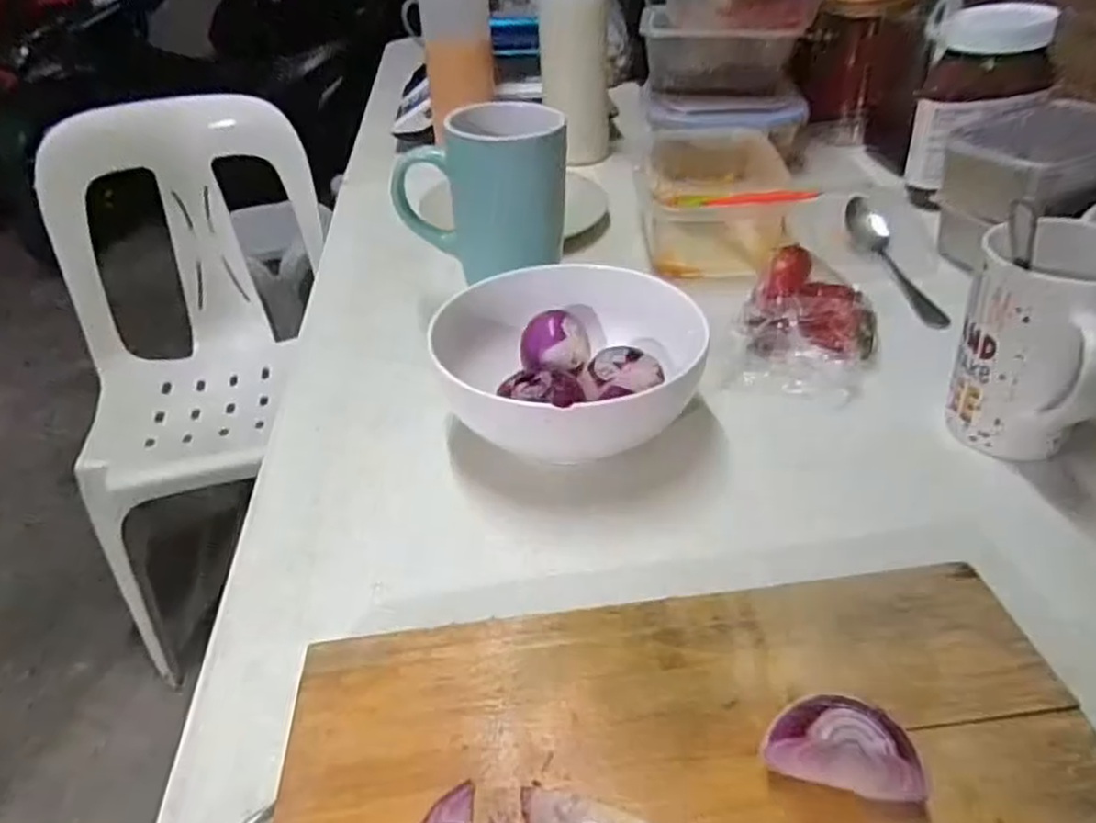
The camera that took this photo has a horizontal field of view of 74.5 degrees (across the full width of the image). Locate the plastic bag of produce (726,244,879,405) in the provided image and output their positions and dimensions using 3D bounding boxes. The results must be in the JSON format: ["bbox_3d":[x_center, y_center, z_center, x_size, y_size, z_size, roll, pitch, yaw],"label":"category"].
[{"bbox_3d":[0.200,-0.075,0.548,0.091,0.050,0.152,11,40,20],"label":"plastic bag of produce"}]

